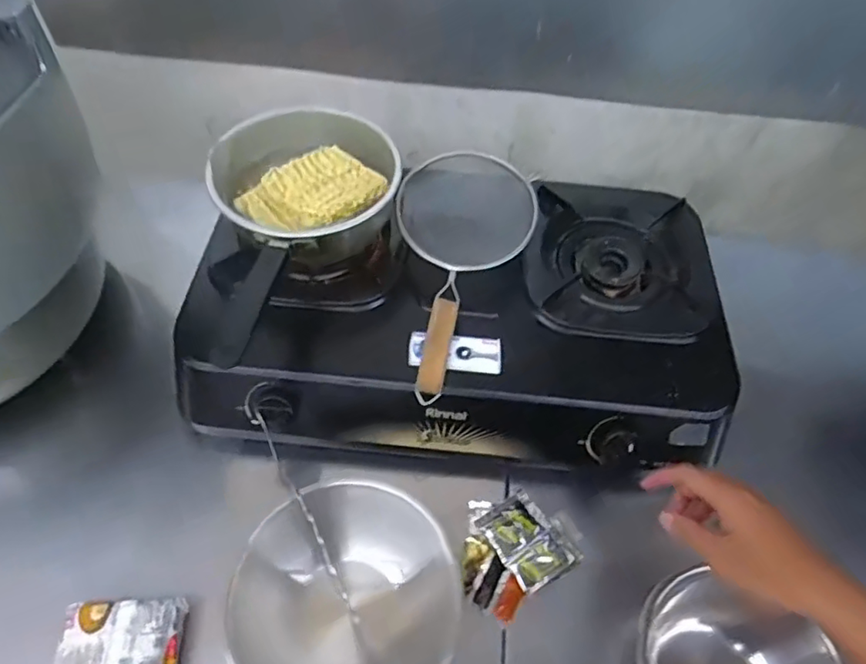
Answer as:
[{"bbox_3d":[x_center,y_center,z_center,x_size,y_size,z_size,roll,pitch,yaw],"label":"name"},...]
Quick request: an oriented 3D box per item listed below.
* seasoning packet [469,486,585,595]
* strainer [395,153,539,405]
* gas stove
[{"bbox_3d":[0.093,0.204,0.586,0.076,0.021,0.103,-31,63,-23],"label":"seasoning packet"},{"bbox_3d":[0.035,-0.067,0.625,0.145,0.081,0.295,8,55,1],"label":"strainer"},{"bbox_3d":[0.025,-0.017,0.669,0.584,0.128,0.328,4,55,-2],"label":"gas stove"}]

